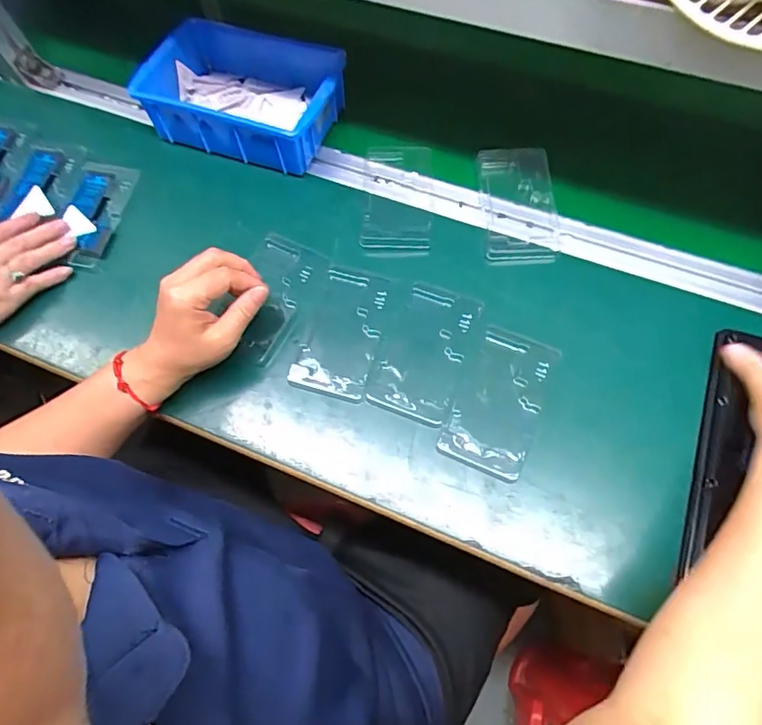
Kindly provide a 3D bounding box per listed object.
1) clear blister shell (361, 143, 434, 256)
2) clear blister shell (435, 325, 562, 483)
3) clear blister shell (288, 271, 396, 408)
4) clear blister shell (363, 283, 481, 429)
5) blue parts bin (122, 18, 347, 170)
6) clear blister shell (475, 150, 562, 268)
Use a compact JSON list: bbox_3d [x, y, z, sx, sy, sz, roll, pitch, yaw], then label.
[{"bbox_3d":[0.018,-0.172,0.539,0.070,0.009,0.134,3,68,4],"label":"clear blister shell"},{"bbox_3d":[0.106,0.033,0.456,0.072,0.012,0.130,21,70,11],"label":"clear blister shell"},{"bbox_3d":[-0.035,-0.029,0.488,0.072,0.010,0.125,14,69,8],"label":"clear blister shell"},{"bbox_3d":[0.041,-0.011,0.477,0.086,0.008,0.130,12,68,7],"label":"clear blister shell"},{"bbox_3d":[-0.150,-0.301,0.575,0.207,0.064,0.139,16,69,9],"label":"blue parts bin"},{"bbox_3d":[0.143,-0.166,0.526,0.077,0.020,0.141,-2,67,2],"label":"clear blister shell"}]

